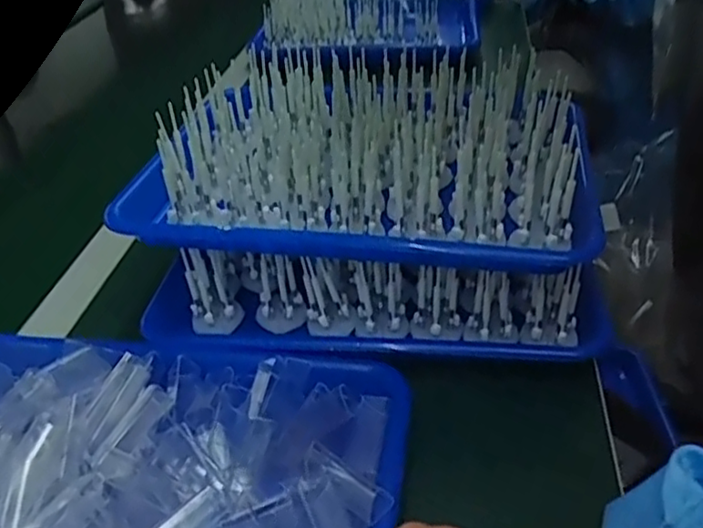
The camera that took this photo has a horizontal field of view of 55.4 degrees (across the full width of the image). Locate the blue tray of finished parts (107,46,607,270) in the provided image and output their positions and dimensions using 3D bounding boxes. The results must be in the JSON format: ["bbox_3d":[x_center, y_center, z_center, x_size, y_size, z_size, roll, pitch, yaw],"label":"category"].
[{"bbox_3d":[0.016,-0.093,0.497,0.313,0.062,0.232,6,37,15],"label":"blue tray of finished parts"}]

